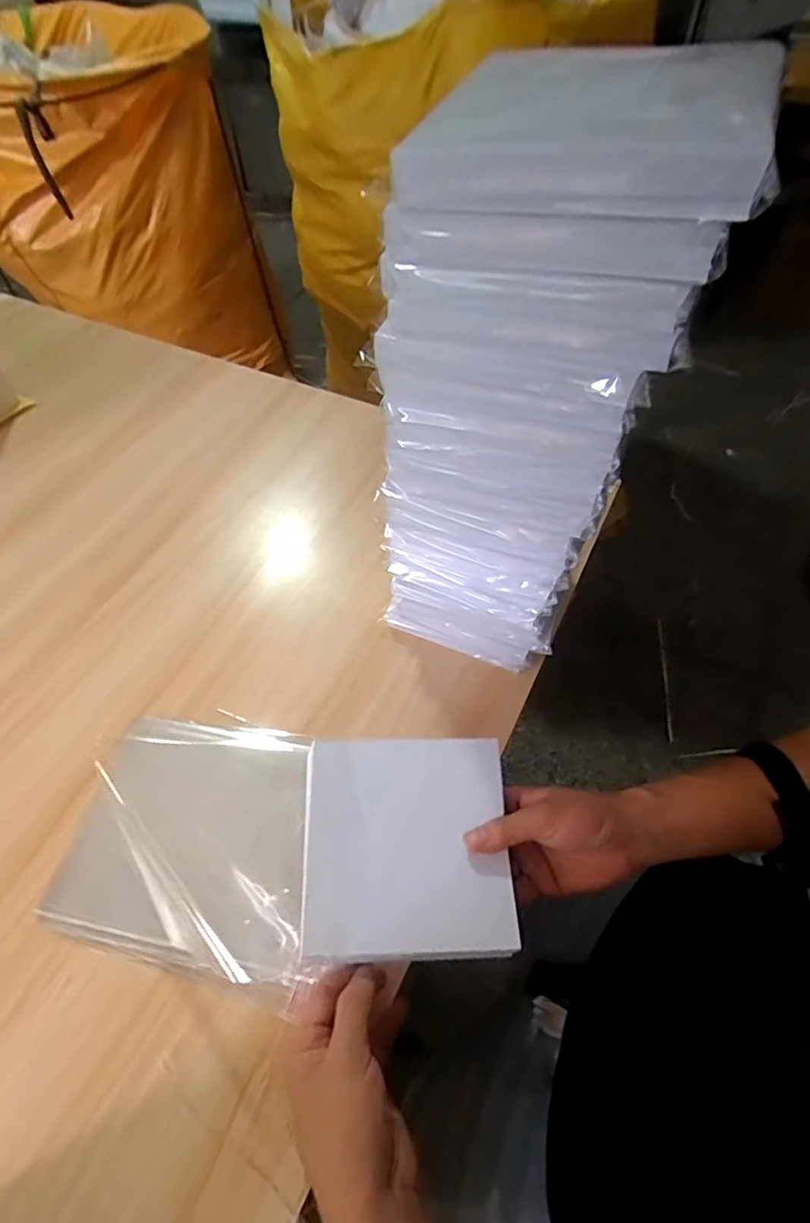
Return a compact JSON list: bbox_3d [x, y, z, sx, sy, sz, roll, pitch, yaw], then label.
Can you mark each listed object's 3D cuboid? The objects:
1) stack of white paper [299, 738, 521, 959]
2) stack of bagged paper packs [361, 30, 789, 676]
[{"bbox_3d":[0.002,0.170,0.419,0.150,0.008,0.148,2,61,-6],"label":"stack of white paper"},{"bbox_3d":[0.077,-0.112,0.409,0.169,0.420,0.114,22,58,16],"label":"stack of bagged paper packs"}]

